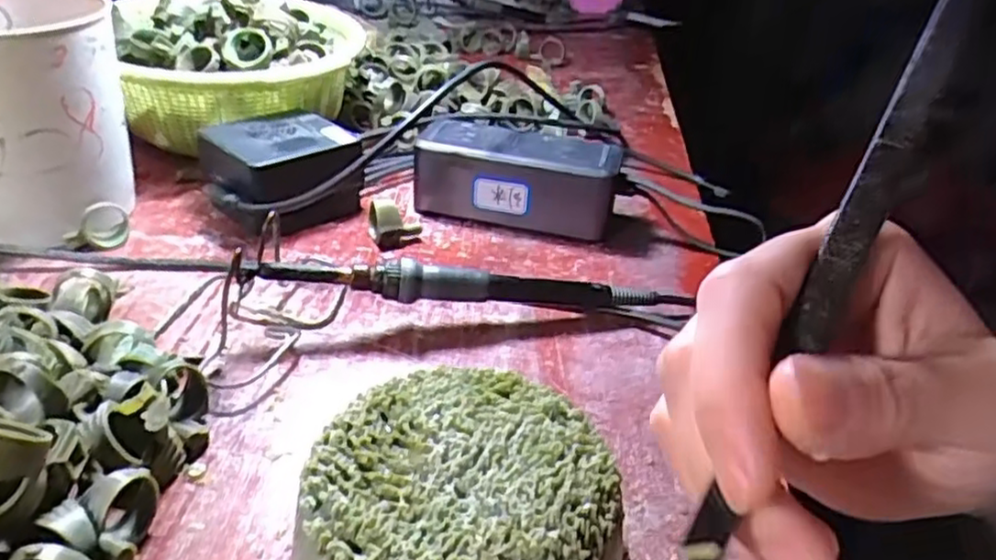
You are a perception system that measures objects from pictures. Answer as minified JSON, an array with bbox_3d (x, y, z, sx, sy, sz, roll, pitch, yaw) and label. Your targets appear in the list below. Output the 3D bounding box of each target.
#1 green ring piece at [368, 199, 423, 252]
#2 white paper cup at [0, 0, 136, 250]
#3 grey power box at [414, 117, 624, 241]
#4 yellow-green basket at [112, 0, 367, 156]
[{"bbox_3d":[-0.064,-0.034,0.428,0.031,0.026,0.022,6,33,1],"label":"green ring piece"},{"bbox_3d":[-0.273,-0.095,0.403,0.103,0.121,0.109,-13,37,-26],"label":"white paper cup"},{"bbox_3d":[0.013,-0.067,0.467,0.130,0.054,0.055,12,33,10],"label":"grey power box"},{"bbox_3d":[-0.188,-0.153,0.530,0.166,0.104,0.176,-9,36,-21],"label":"yellow-green basket"}]

